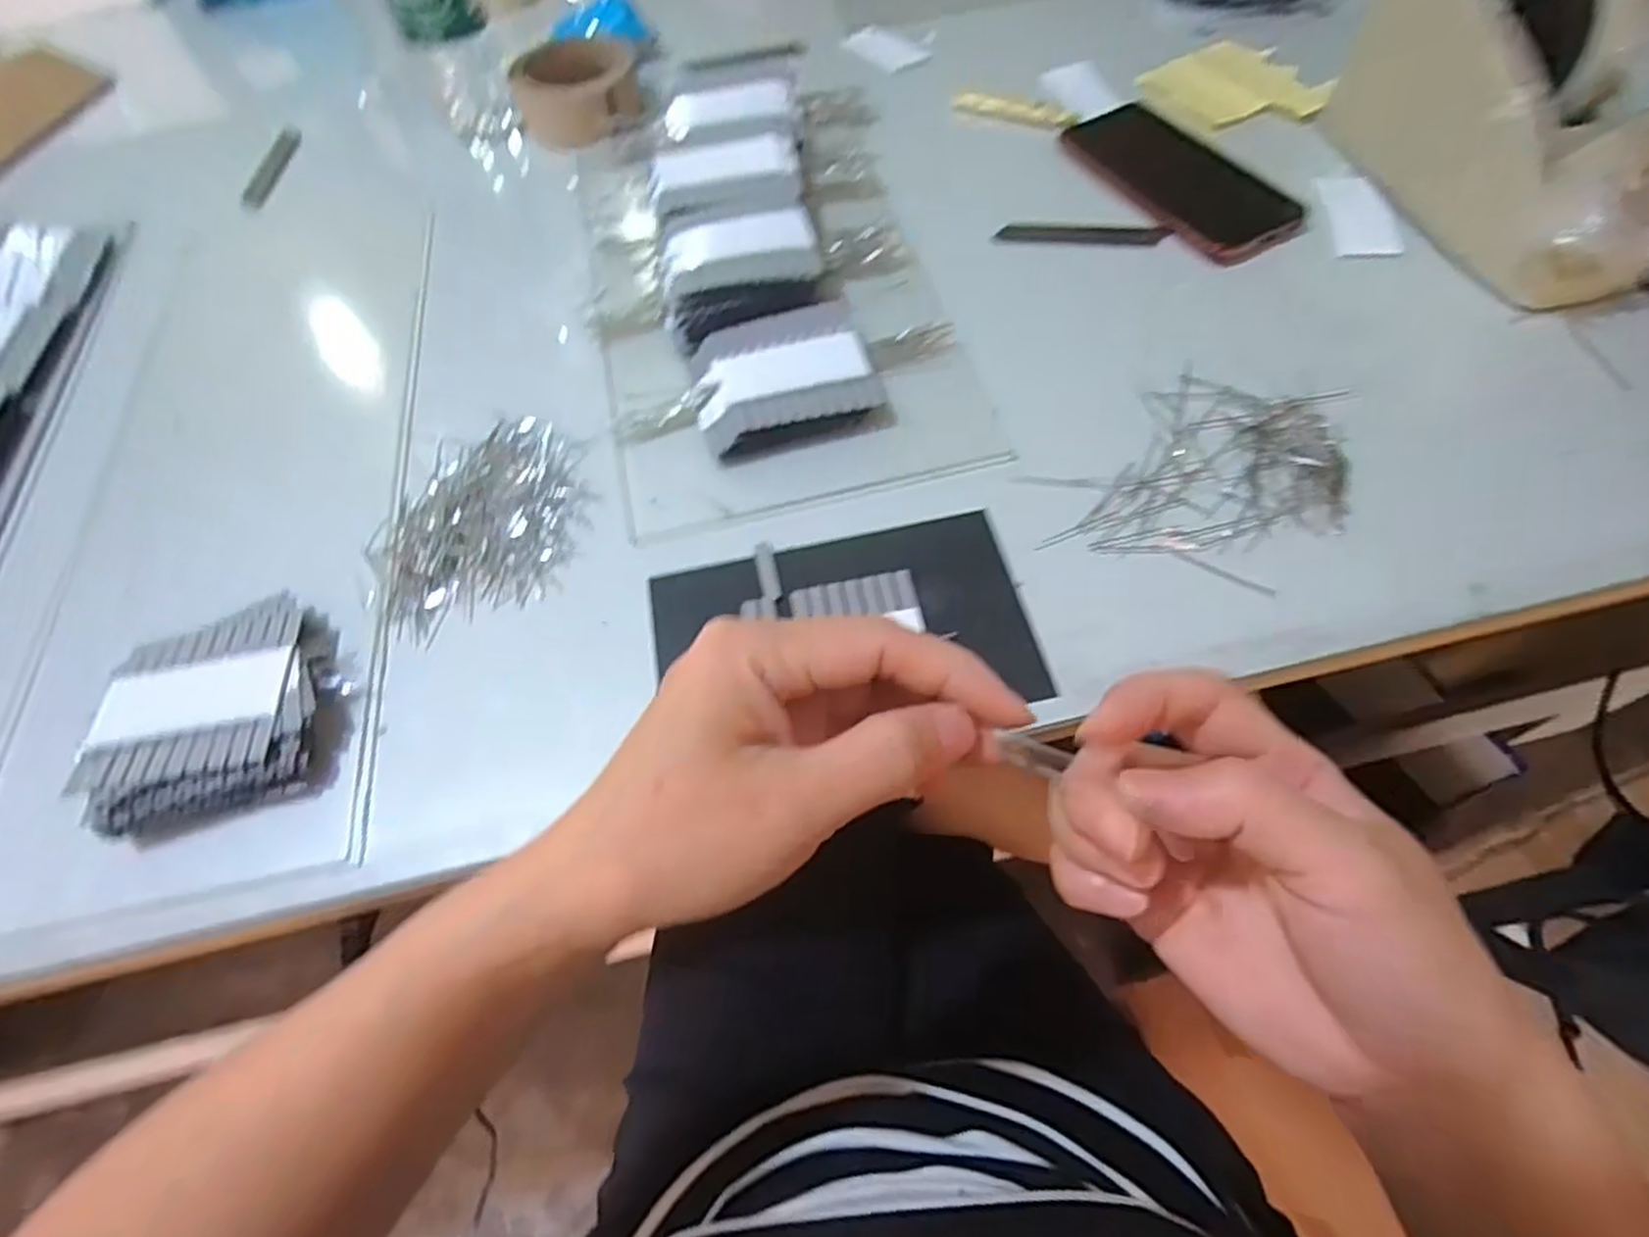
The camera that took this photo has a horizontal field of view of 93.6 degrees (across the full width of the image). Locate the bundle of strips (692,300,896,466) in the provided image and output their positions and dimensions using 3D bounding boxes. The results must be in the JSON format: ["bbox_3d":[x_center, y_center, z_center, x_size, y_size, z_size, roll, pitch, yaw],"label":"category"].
[{"bbox_3d":[-0.021,-0.128,0.425,0.097,0.018,0.095,-16,59,-6],"label":"bundle of strips"}]

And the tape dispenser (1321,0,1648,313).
[{"bbox_3d":[0.381,-0.284,0.434,0.070,0.105,0.219,-16,61,-5],"label":"tape dispenser"}]

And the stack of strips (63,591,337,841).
[{"bbox_3d":[-0.270,0.040,0.342,0.093,0.026,0.093,-17,59,-6],"label":"stack of strips"}]

